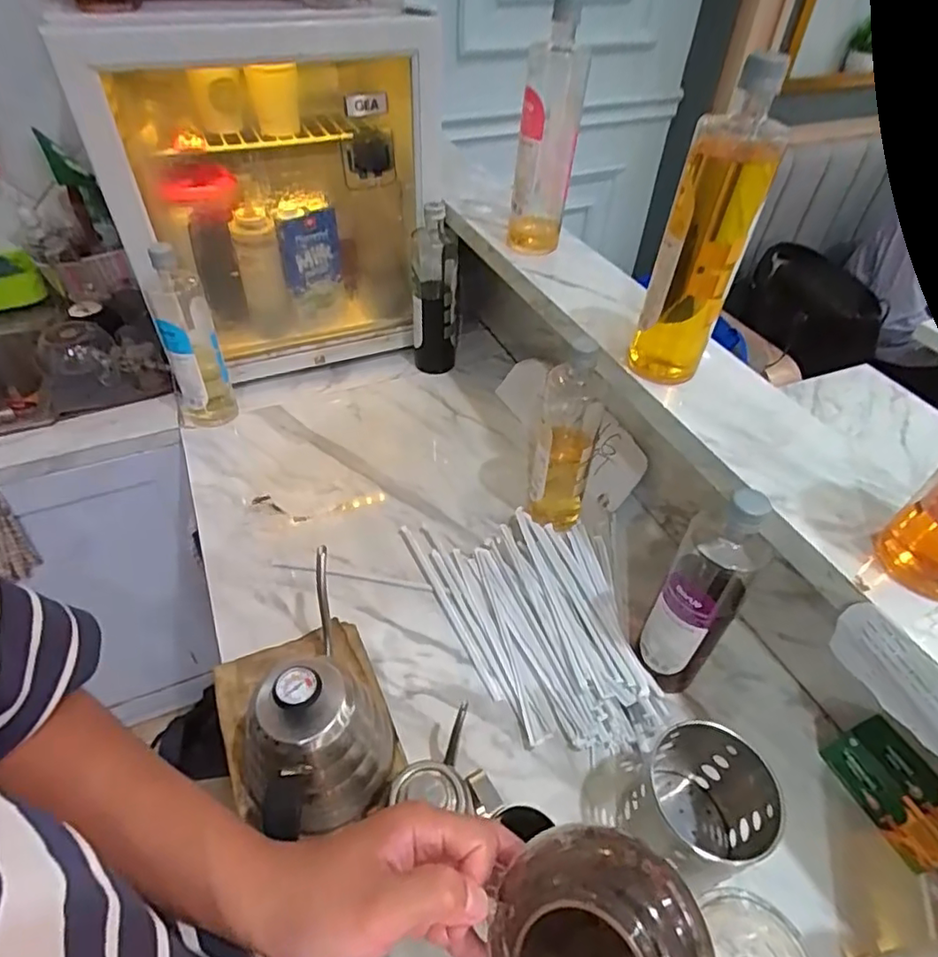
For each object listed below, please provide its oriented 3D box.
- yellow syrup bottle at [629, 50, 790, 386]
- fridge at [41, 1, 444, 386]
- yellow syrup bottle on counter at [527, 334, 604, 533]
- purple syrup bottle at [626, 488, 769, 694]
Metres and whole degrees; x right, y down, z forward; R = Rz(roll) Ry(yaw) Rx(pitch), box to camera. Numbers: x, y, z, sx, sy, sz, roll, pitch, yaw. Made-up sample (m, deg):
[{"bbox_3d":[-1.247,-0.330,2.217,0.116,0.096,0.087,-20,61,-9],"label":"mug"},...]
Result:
[{"bbox_3d":[0.199,-0.194,0.507,0.070,0.256,0.066,17,47,14],"label":"yellow syrup bottle"},{"bbox_3d":[-0.317,-0.459,0.938,0.445,0.459,0.377,-16,49,-18],"label":"fridge"},{"bbox_3d":[0.118,-0.047,0.708,0.072,0.248,0.060,8,46,5],"label":"yellow syrup bottle on counter"},{"bbox_3d":[0.216,0.109,0.551,0.070,0.247,0.060,29,51,23],"label":"purple syrup bottle"}]

